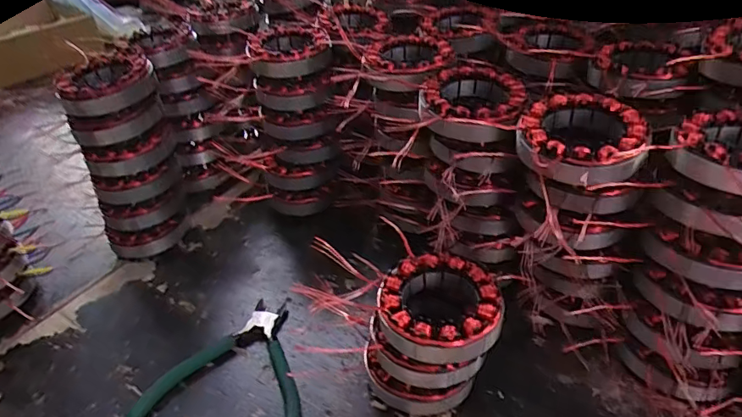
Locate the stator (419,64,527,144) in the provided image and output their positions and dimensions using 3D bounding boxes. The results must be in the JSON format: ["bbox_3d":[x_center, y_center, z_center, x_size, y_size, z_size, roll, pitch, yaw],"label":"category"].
[{"bbox_3d":[0.084,-0.084,0.407,0.078,0.033,0.091,10,40,21],"label":"stator"}]

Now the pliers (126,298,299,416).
[{"bbox_3d":[-0.110,0.129,0.426,0.135,0.013,0.139,2,38,12],"label":"pliers"}]

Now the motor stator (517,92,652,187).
[{"bbox_3d":[0.151,-0.050,0.357,0.084,0.029,0.085,18,44,29],"label":"motor stator"}]

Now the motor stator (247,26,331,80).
[{"bbox_3d":[-0.084,-0.168,0.527,0.081,0.028,0.081,-11,37,-4],"label":"motor stator"}]

